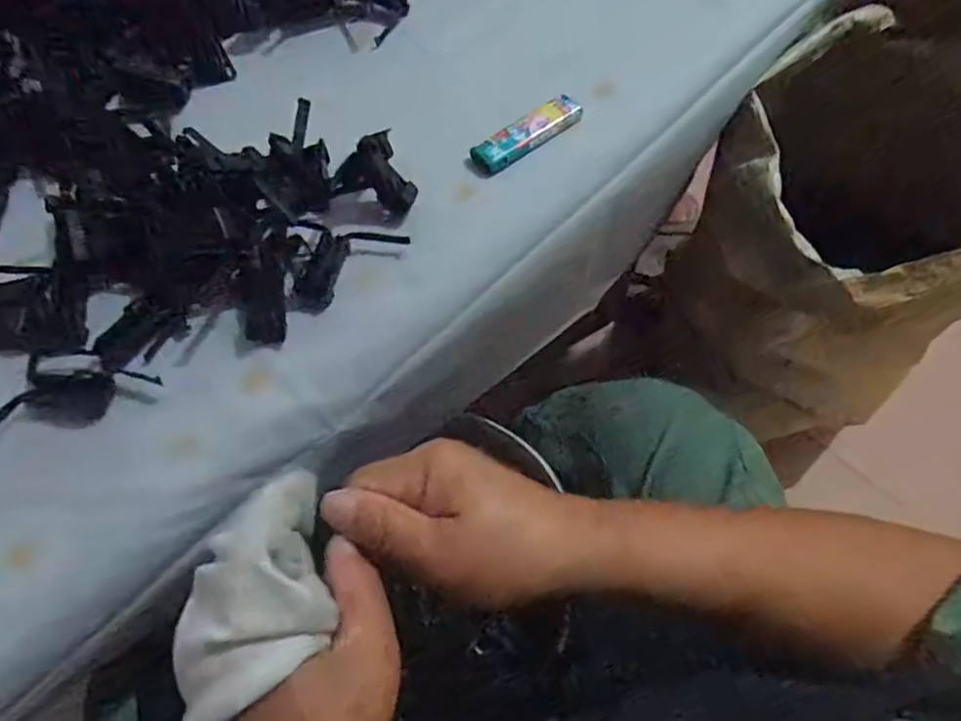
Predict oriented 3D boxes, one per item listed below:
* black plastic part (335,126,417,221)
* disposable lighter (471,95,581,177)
[{"bbox_3d":[-0.063,-0.105,0.368,0.040,0.035,0.039,-30,66,-14],"label":"black plastic part"},{"bbox_3d":[0.031,-0.149,0.404,0.079,0.011,0.023,-34,67,-16],"label":"disposable lighter"}]

